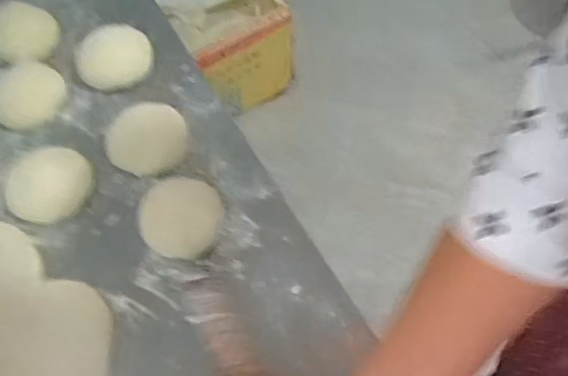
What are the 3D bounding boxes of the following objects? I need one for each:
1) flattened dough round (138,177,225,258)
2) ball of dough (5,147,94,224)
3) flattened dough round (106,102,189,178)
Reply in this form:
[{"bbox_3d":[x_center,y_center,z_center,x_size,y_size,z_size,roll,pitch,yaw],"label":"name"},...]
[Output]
[{"bbox_3d":[-0.079,0.023,0.453,0.055,0.034,0.060,0,58,1],"label":"flattened dough round"},{"bbox_3d":[-0.191,-0.001,0.480,0.058,0.030,0.064,15,60,10],"label":"ball of dough"},{"bbox_3d":[-0.116,-0.043,0.504,0.060,0.027,0.064,0,58,1],"label":"flattened dough round"}]

